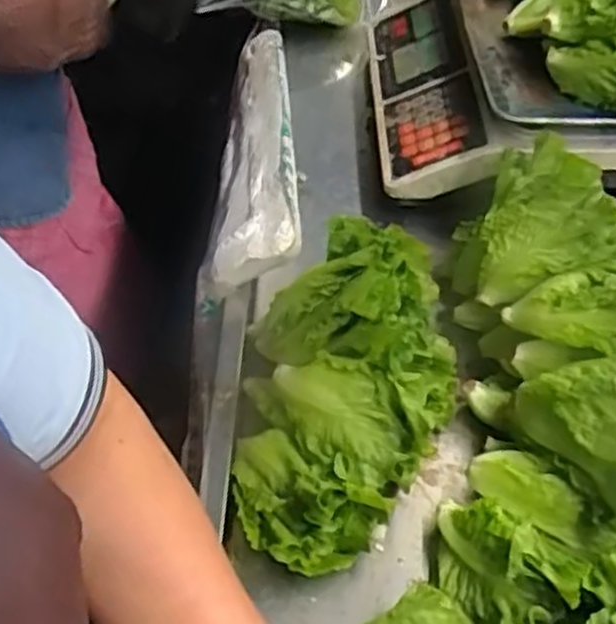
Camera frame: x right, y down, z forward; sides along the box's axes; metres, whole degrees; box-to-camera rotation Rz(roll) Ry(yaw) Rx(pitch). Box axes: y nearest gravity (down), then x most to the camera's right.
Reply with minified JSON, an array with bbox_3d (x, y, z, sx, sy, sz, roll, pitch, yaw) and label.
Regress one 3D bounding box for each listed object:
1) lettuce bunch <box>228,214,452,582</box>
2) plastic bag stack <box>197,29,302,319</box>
[{"bbox_3d":[0.032,0.034,0.551,0.145,0.114,0.275,12,50,10],"label":"lettuce bunch"},{"bbox_3d":[-0.055,-0.170,0.770,0.085,0.061,0.391,-1,49,-1],"label":"plastic bag stack"}]

